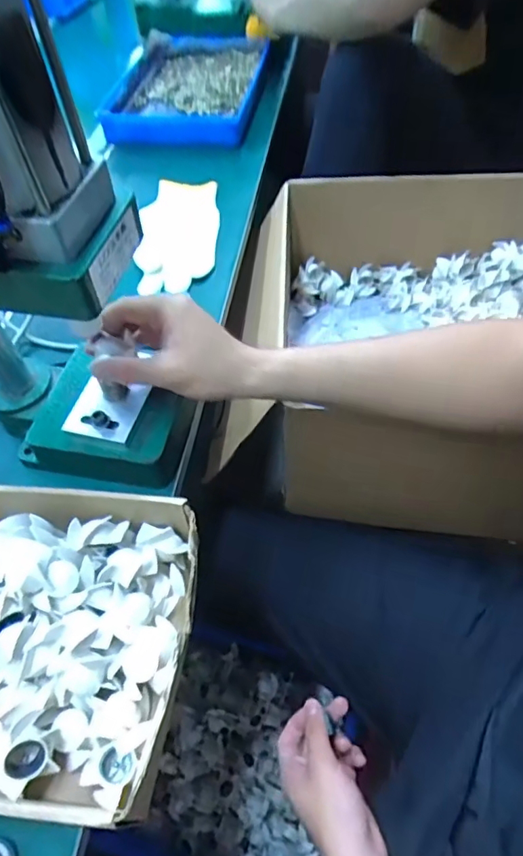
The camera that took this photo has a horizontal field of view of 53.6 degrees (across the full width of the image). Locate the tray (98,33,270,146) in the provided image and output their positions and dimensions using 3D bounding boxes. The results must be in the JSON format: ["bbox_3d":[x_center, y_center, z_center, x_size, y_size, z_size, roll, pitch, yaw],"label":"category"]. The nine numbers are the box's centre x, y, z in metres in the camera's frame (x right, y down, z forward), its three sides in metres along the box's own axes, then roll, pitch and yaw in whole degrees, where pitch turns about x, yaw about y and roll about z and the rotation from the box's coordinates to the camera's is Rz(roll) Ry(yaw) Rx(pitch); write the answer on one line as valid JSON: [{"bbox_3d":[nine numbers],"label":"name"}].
[{"bbox_3d":[-0.128,-0.629,0.944,0.267,0.069,0.365,2,55,6],"label":"tray"}]

